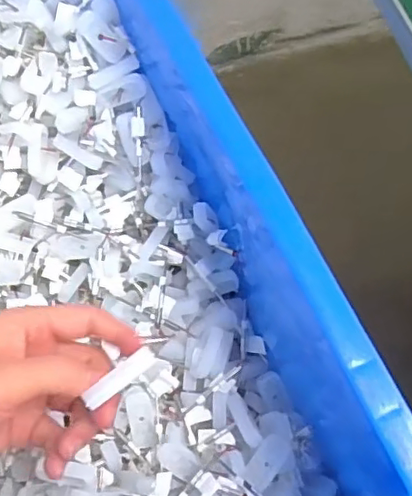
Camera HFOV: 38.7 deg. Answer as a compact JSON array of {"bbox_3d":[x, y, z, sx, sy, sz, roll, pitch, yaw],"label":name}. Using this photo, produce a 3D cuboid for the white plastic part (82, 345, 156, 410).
[{"bbox_3d":[-0.043,0.066,0.304,0.040,0.008,0.008,-38,68,-15],"label":"white plastic part"}]

